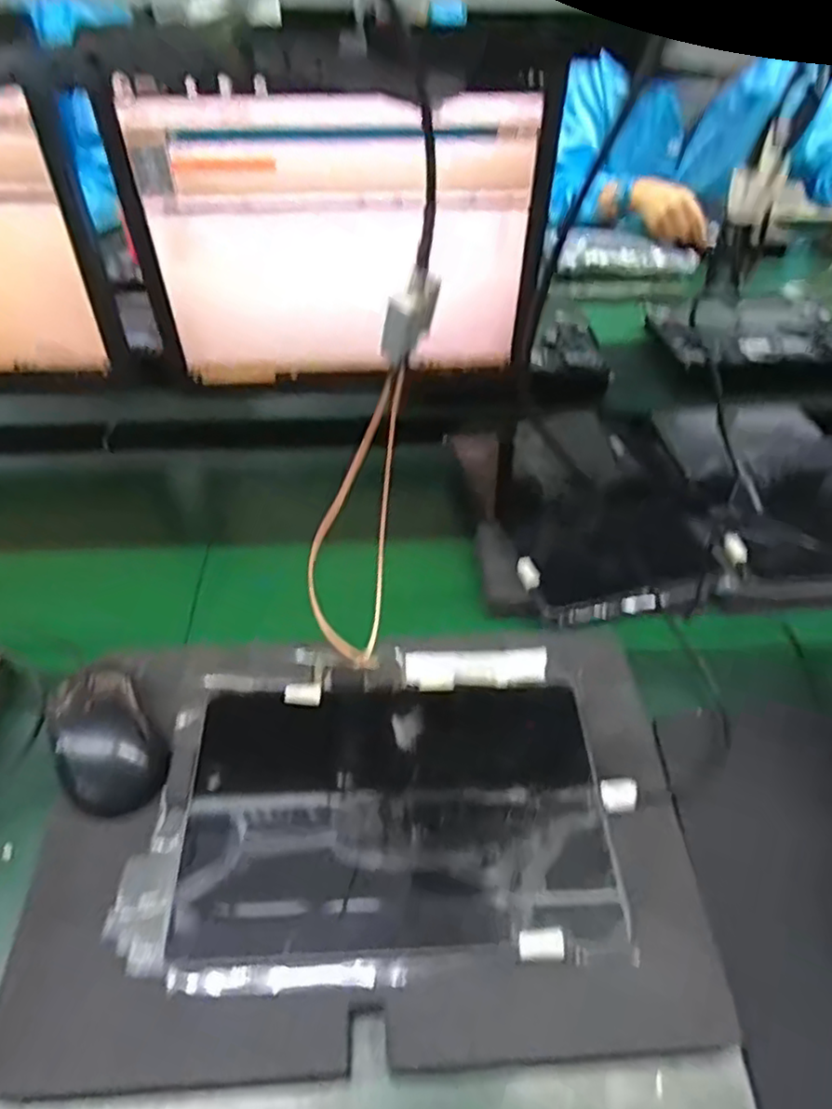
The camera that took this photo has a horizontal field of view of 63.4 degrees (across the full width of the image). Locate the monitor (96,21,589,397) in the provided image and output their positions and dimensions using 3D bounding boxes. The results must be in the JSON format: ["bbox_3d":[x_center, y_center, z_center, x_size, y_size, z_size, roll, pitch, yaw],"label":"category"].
[{"bbox_3d":[-0.067,-0.281,0.610,0.360,0.300,0.035,-1,46,-2],"label":"monitor"}]

